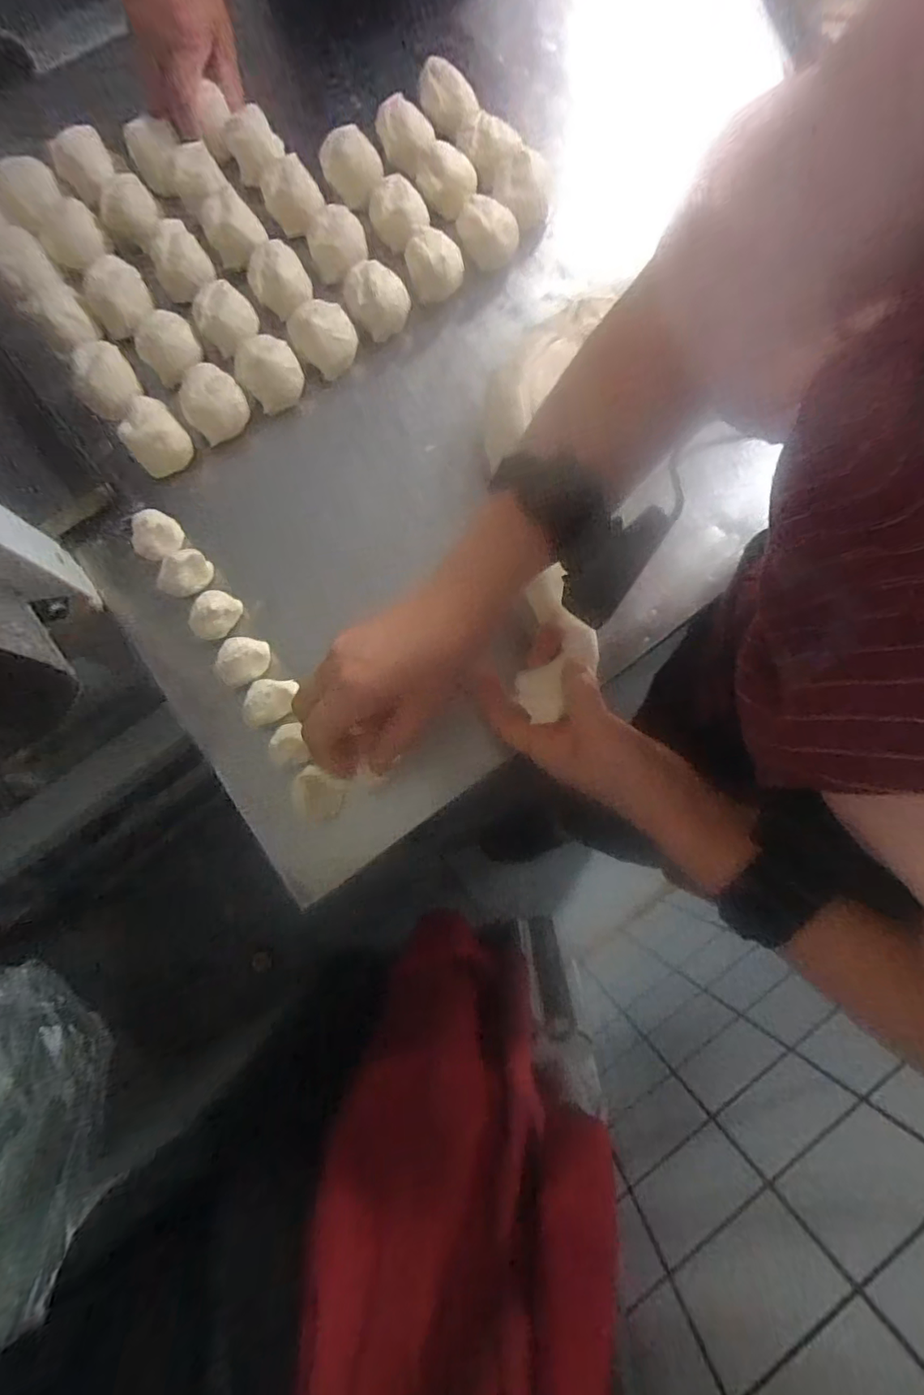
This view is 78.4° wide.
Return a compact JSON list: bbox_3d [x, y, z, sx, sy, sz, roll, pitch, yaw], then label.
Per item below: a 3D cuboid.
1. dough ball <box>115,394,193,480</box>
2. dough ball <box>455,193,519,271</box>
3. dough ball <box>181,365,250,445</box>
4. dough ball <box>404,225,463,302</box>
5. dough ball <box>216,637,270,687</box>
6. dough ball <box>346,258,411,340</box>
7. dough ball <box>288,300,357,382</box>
[{"bbox_3d":[-0.237,-0.200,0.437,0.043,0.040,0.044,0,78,0],"label":"dough ball"},{"bbox_3d":[0.021,-0.394,0.484,0.049,0.034,0.042,-1,78,-1],"label":"dough ball"},{"bbox_3d":[-0.196,-0.232,0.448,0.047,0.035,0.042,-30,80,-7],"label":"dough ball"},{"bbox_3d":[-0.023,-0.365,0.475,0.048,0.038,0.044,-1,78,-1],"label":"dough ball"},{"bbox_3d":[-0.157,-0.027,0.408,0.030,0.024,0.036,12,78,2],"label":"dough ball"},{"bbox_3d":[-0.069,-0.329,0.469,0.051,0.044,0.050,-14,78,-3],"label":"dough ball"},{"bbox_3d":[-0.112,-0.291,0.464,0.051,0.044,0.044,-24,79,-6],"label":"dough ball"}]

